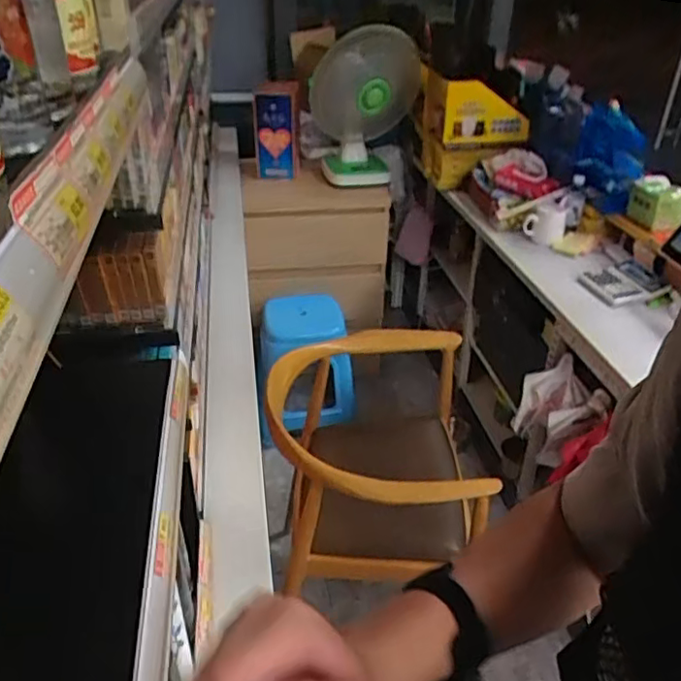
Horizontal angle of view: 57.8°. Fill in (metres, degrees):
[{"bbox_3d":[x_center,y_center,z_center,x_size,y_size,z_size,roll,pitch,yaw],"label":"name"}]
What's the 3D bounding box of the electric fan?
[{"bbox_3d":[0.066,-0.613,1.662,0.280,0.428,0.319,3,33,2],"label":"electric fan"}]

